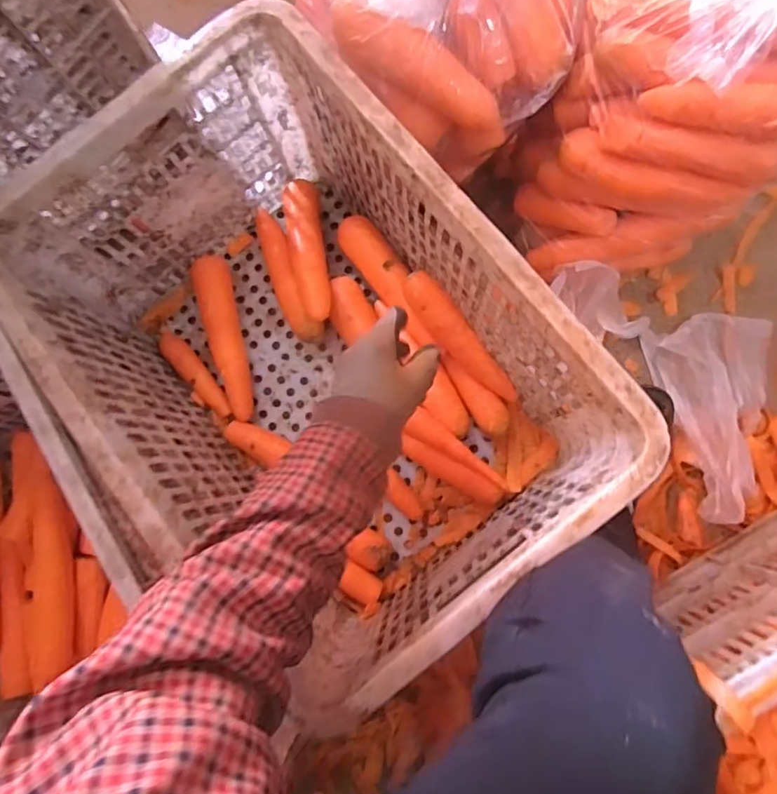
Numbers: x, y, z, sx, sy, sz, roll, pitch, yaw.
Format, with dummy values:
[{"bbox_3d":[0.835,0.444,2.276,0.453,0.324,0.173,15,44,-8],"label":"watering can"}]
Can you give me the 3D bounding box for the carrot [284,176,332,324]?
[{"bbox_3d":[-0.099,-0.181,0.657,0.042,0.045,0.187,-10,83,2],"label":"carrot"}]

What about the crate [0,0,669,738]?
[{"bbox_3d":[-0.085,-0.039,0.562,0.375,0.264,0.534,-38,83,-1],"label":"crate"}]

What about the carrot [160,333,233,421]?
[{"bbox_3d":[-0.242,-0.030,0.683,0.027,0.023,0.134,-42,83,-2],"label":"carrot"}]

